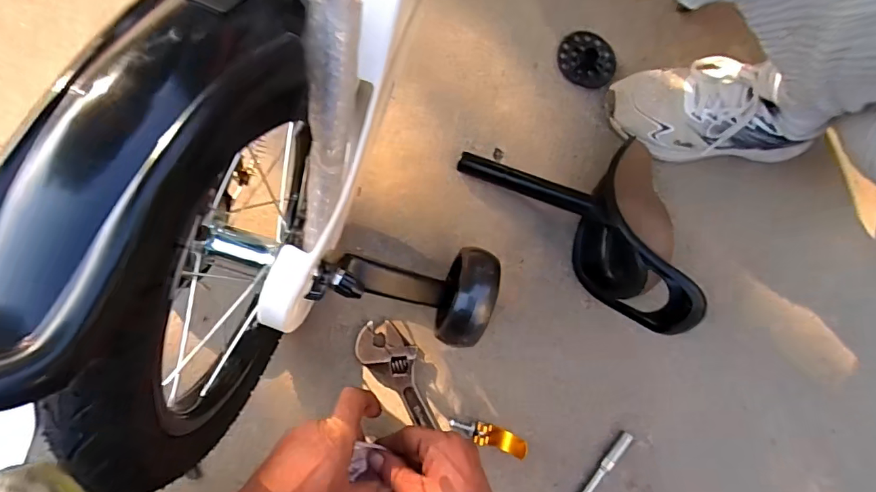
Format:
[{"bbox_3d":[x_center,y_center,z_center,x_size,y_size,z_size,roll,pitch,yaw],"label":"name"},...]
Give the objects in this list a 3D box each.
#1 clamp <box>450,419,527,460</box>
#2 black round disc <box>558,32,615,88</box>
[{"bbox_3d":[0.054,0.213,0.519,0.078,0.045,0.026,14,84,-6],"label":"clamp"},{"bbox_3d":[0.185,-0.232,0.574,0.072,0.017,0.071,1,85,-7],"label":"black round disc"}]

